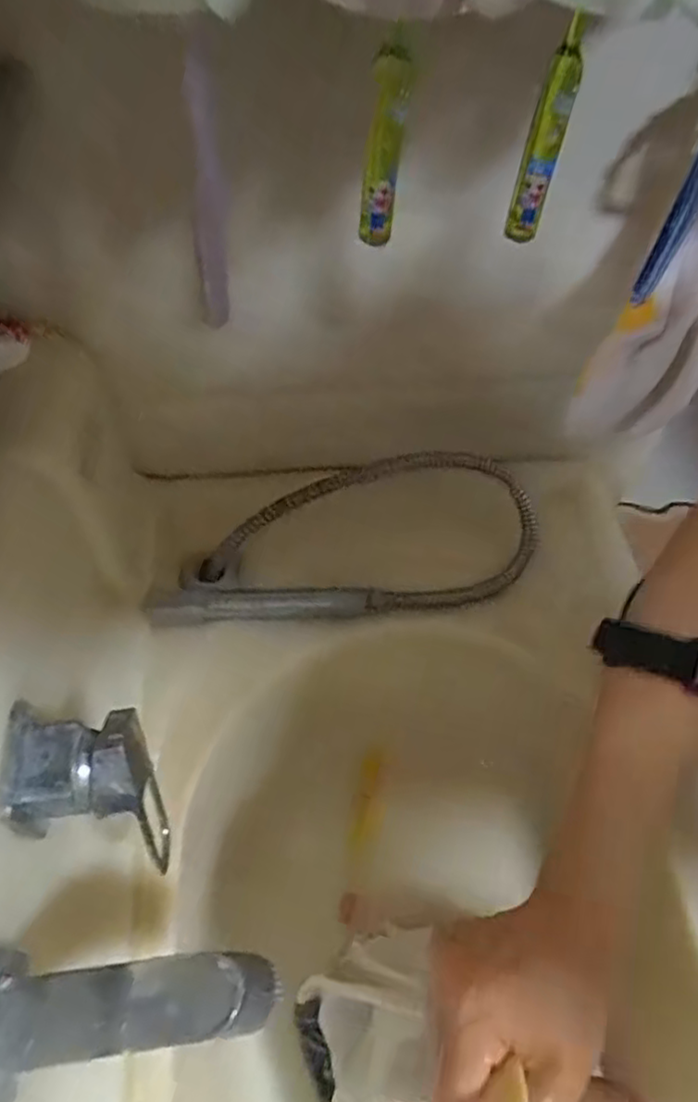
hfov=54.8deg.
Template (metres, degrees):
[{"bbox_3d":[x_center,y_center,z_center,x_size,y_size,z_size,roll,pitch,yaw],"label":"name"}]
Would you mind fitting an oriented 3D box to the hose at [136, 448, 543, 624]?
[{"bbox_3d":[0.008,-0.007,0.557,0.337,0.071,0.116,-9,57,-9],"label":"hose"}]

